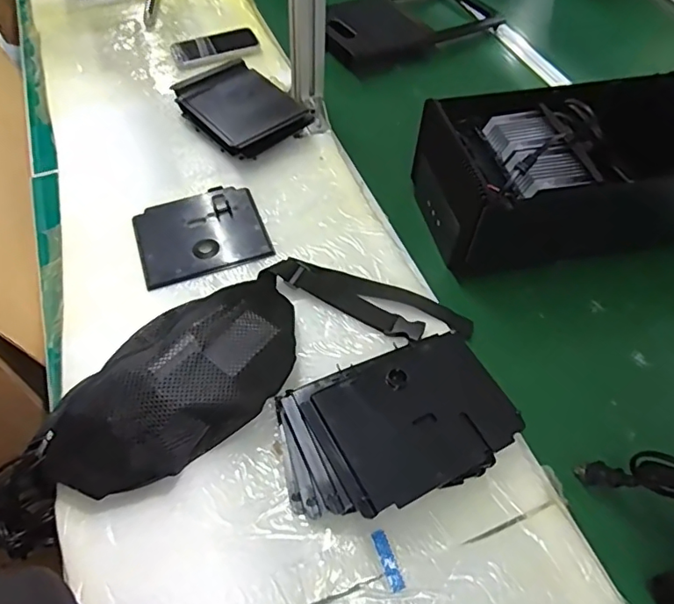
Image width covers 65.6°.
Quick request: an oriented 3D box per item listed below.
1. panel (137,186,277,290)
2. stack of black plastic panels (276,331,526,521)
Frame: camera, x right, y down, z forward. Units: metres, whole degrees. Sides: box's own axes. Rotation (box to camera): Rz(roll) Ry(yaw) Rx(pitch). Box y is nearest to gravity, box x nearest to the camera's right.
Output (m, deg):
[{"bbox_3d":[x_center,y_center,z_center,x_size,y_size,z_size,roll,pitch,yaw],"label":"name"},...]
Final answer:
[{"bbox_3d":[-0.174,-0.088,0.672,0.156,0.012,0.135,-18,56,-12],"label":"panel"},{"bbox_3d":[0.056,0.119,0.497,0.219,0.055,0.140,-16,56,-12],"label":"stack of black plastic panels"}]

